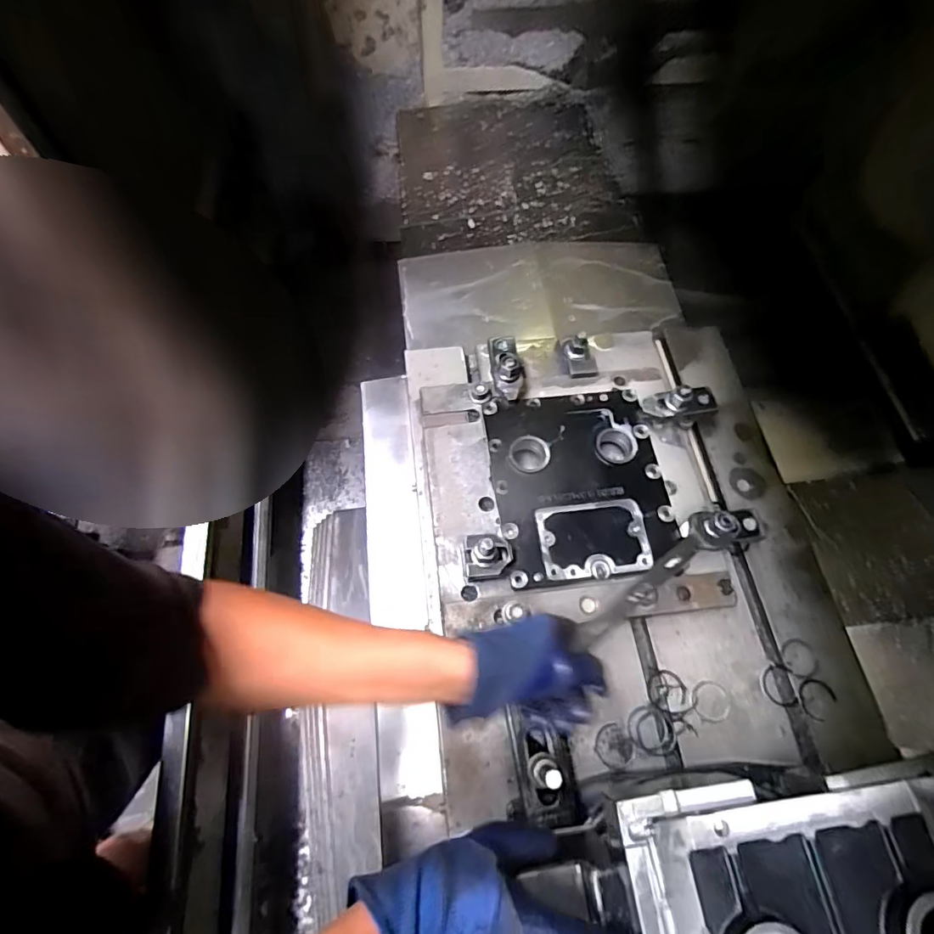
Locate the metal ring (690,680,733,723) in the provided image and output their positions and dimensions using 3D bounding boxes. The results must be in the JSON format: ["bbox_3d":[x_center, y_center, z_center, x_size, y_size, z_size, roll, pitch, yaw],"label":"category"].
[{"bbox_3d":[0.276,0.264,0.578,0.046,0.004,0.042,1,64,-2],"label":"metal ring"}]

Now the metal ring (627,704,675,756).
[{"bbox_3d":[0.202,0.289,0.563,0.050,0.005,0.049,1,64,-2],"label":"metal ring"}]

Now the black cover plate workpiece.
[{"bbox_3d":[0.140,0.019,0.645,0.208,0.022,0.245,-5,65,-5],"label":"black cover plate workpiece"}]

